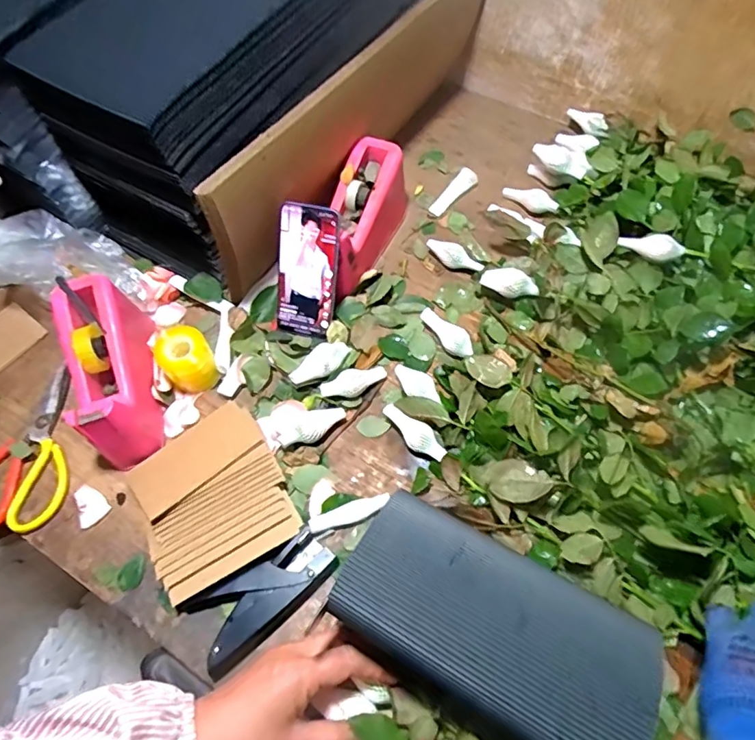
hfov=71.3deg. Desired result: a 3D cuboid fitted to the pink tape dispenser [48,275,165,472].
[{"bbox_3d":[-0.300,0.001,0.594,0.082,0.098,0.199,-18,63,-8],"label":"pink tape dispenser"}]

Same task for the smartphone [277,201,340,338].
[{"bbox_3d":[-0.086,-0.118,0.642,0.070,0.156,0.013,17,27,13],"label":"smartphone"}]

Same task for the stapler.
[{"bbox_3d":[-0.115,0.224,0.530,0.146,0.027,0.074,-38,67,-17],"label":"stapler"}]

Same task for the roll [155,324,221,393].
[{"bbox_3d":[-0.228,-0.010,0.633,0.062,0.068,0.059,-28,65,-13],"label":"roll"}]

